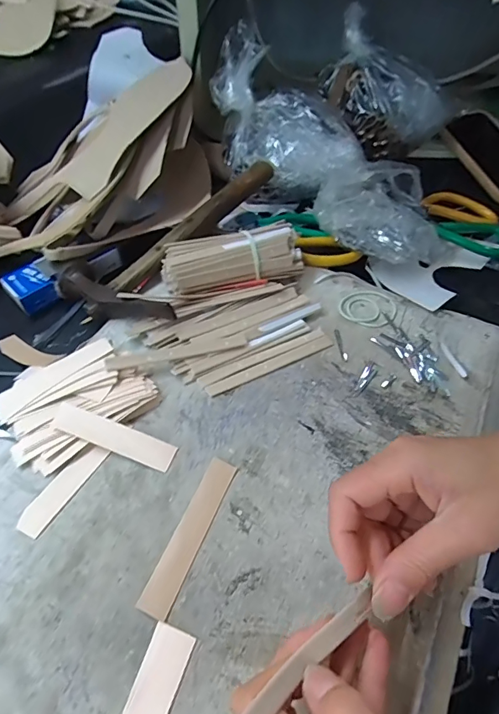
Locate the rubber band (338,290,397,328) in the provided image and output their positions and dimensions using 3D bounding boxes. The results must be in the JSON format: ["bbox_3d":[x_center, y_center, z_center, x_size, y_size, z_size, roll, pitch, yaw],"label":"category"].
[{"bbox_3d":[0.104,-0.044,0.387,0.047,0.005,0.044,2,56,-3],"label":"rubber band"}]

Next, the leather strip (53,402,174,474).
[{"bbox_3d":[-0.093,0.054,0.303,0.086,0.005,0.019,22,60,2],"label":"leather strip"}]

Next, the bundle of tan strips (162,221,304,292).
[{"bbox_3d":[-0.015,-0.086,0.382,0.116,0.029,0.047,-10,58,-10],"label":"bundle of tan strips"}]

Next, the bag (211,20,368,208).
[{"bbox_3d":[0.042,-0.248,0.471,0.167,0.123,0.105,15,54,10],"label":"bag"}]

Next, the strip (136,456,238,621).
[{"bbox_3d":[-0.036,0.106,0.271,0.018,0.004,0.096,22,55,11],"label":"strip"}]

